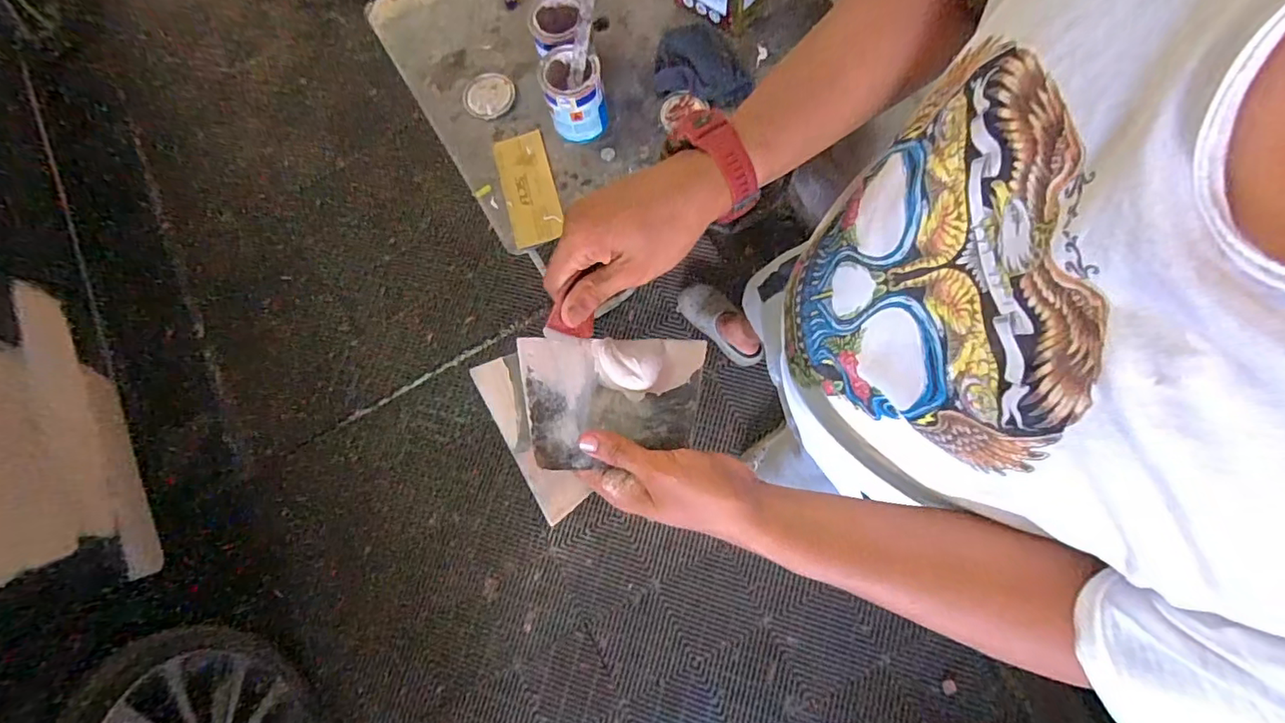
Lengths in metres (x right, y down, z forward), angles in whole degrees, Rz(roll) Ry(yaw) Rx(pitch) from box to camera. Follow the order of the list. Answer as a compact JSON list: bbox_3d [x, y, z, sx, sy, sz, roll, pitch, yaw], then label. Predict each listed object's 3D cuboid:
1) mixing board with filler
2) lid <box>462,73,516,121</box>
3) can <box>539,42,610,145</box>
[{"bbox_3d":[-0.023,0.030,0.406,0.133,0.027,0.094,-1,74,1],"label":"mixing board with filler"},{"bbox_3d":[-0.301,-0.523,1.060,0.101,0.010,0.109,-2,75,7],"label":"lid"},{"bbox_3d":[-0.122,-0.474,0.964,0.103,0.132,0.101,-2,75,7],"label":"can"}]

